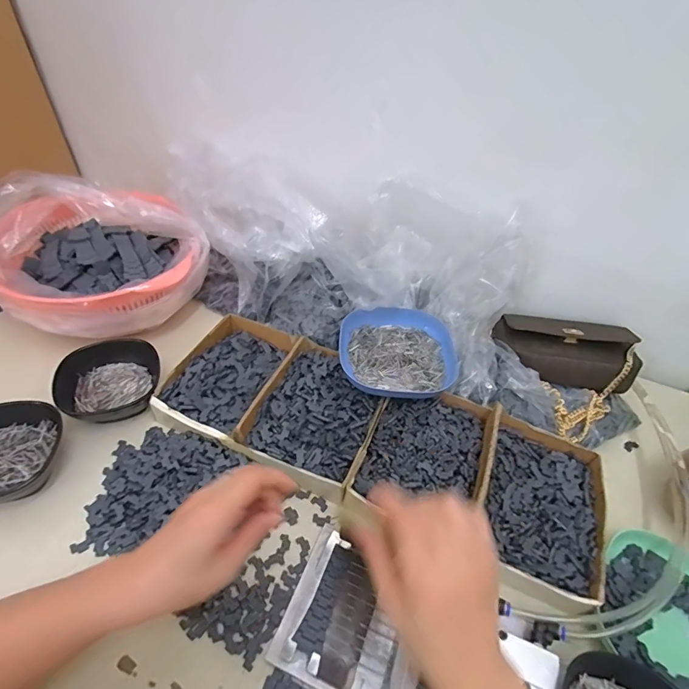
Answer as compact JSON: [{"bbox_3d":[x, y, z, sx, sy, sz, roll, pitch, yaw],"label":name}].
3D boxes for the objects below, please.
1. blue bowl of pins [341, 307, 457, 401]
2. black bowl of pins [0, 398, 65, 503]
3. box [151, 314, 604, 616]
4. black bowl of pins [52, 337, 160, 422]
[{"bbox_3d":[0.068,0.009,0.521,0.149,0.031,0.133,11,45,4],"label":"blue bowl of pins"},{"bbox_3d":[-0.345,0.112,0.413,0.096,0.047,0.105,4,45,-4],"label":"black bowl of pins"},{"bbox_3d":[0.033,0.096,0.465,0.486,0.036,0.182,19,46,12],"label":"box"},{"bbox_3d":[-0.277,0.041,0.486,0.106,0.039,0.111,-14,49,-21],"label":"black bowl of pins"}]

